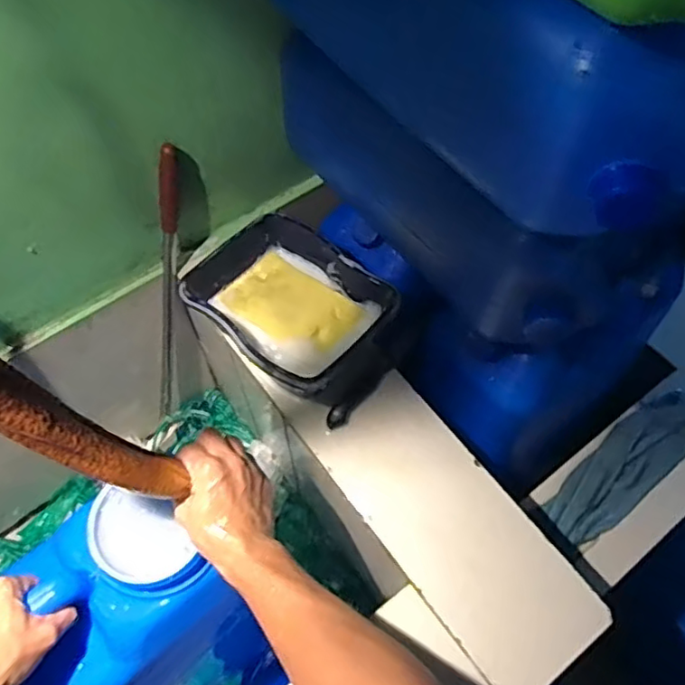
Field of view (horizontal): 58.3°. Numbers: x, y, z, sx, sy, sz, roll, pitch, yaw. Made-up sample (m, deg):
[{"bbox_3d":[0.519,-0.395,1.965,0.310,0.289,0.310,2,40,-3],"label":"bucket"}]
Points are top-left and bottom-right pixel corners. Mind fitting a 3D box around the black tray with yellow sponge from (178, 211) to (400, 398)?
[{"bbox_3d":[-0.058,-0.039,0.688,0.208,0.069,0.166,38,67,20],"label":"black tray with yellow sponge"}]

